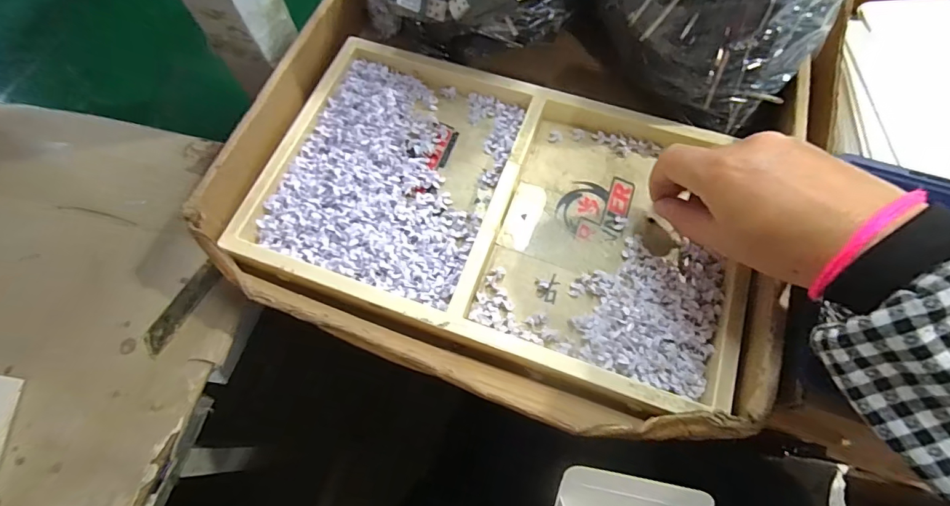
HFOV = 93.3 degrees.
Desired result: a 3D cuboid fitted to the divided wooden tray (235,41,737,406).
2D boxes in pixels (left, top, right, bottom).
[{"bbox_3d":[0.018,-0.036,0.307,0.314,0.029,0.191,18,70,10],"label":"divided wooden tray"}]

